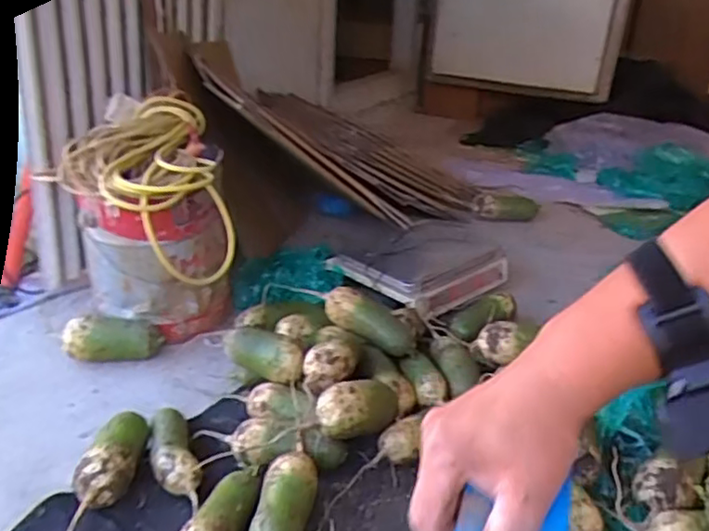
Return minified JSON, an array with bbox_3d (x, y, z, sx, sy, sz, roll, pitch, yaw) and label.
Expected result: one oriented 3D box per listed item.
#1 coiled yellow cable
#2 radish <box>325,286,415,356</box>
[{"bbox_3d":[-0.376,-0.132,1.138,0.300,0.255,0.293,-8,27,-20],"label":"coiled yellow cable"},{"bbox_3d":[0.029,0.100,1.170,0.179,0.056,0.064,32,26,-5],"label":"radish"}]

